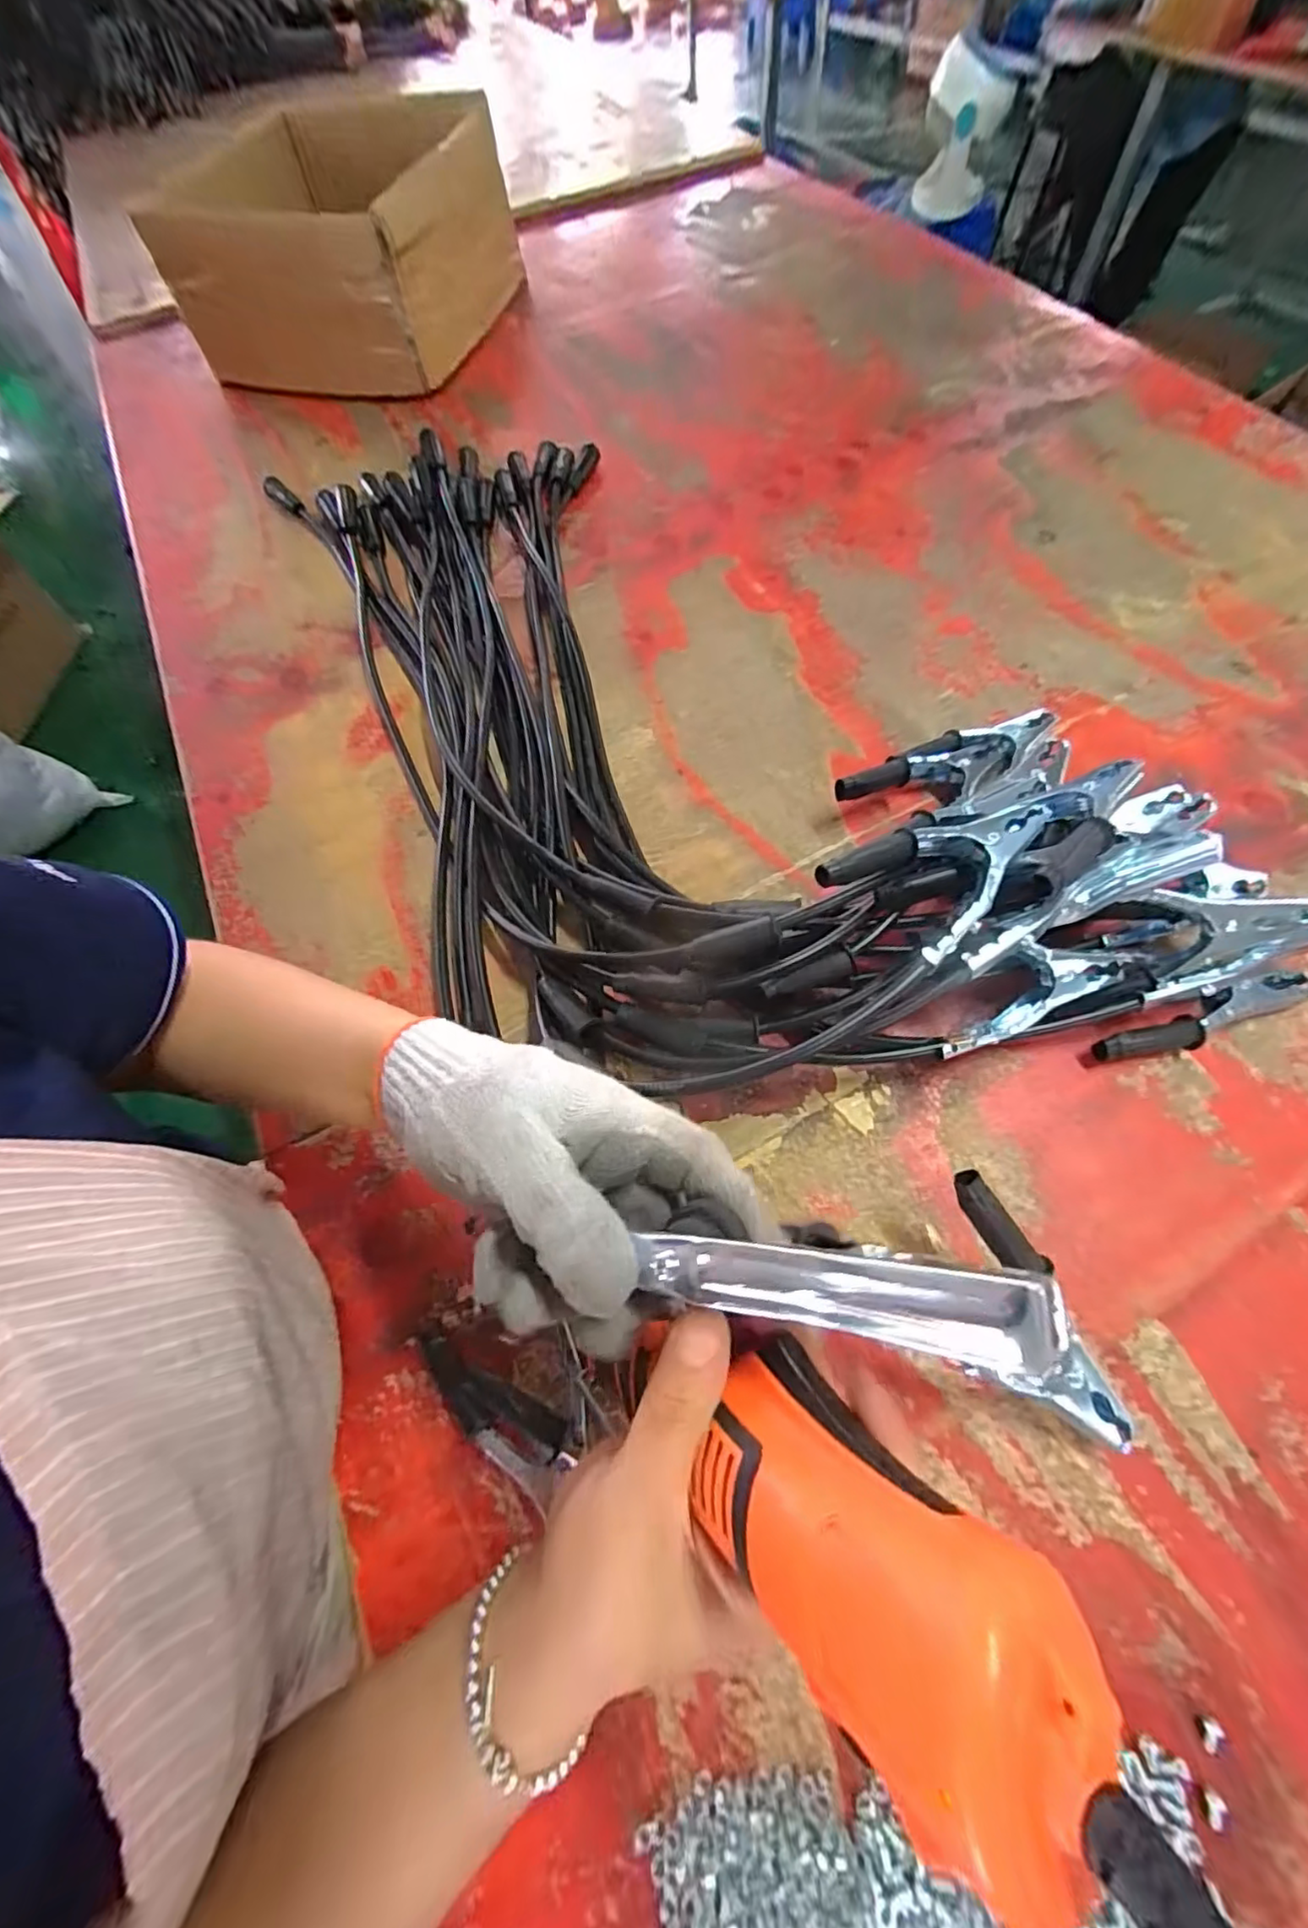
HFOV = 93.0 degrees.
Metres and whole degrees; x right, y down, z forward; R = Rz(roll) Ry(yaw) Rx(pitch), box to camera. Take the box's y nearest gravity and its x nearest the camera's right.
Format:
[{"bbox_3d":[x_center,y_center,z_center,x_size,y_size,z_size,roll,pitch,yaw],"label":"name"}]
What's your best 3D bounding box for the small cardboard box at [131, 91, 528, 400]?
[{"bbox_3d":[-0.406,-0.964,0.846,0.387,0.173,0.350,14,65,10],"label":"small cardboard box"}]

